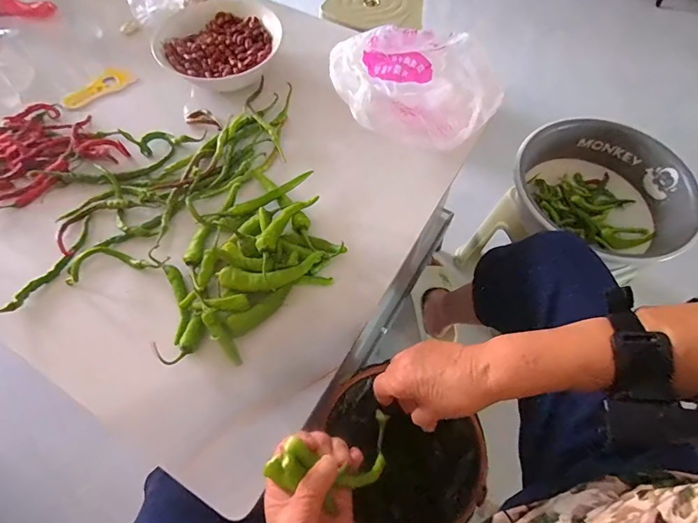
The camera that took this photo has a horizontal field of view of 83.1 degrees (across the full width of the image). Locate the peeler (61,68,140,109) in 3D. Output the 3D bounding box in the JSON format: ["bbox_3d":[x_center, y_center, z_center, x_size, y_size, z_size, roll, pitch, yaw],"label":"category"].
[{"bbox_3d":[-0.411,-0.285,0.647,0.031,0.017,0.114,39,69,18],"label":"peeler"}]

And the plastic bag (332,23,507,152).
[{"bbox_3d":[0.093,-0.246,0.559,0.225,0.099,0.138,7,63,4],"label":"plastic bag"}]

